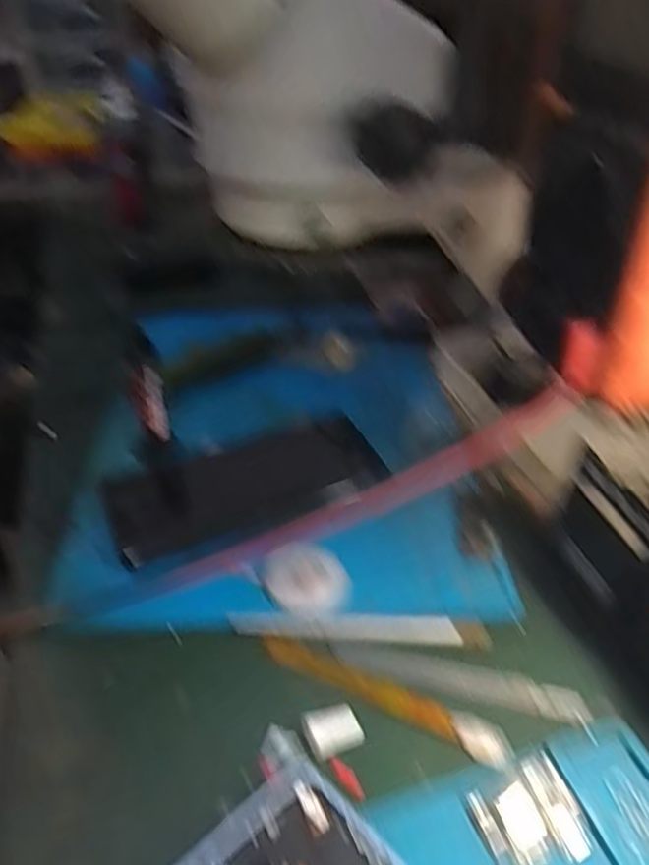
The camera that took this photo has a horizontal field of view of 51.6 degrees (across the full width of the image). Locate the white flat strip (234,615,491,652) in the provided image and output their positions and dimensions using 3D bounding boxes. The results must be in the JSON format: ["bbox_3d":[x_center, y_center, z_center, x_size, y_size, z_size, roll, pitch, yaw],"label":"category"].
[{"bbox_3d":[0.018,0.101,0.341,0.129,0.007,0.015,1,51,1],"label":"white flat strip"}]

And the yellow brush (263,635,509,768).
[{"bbox_3d":[0.026,0.121,0.315,0.120,0.004,0.018,17,40,22],"label":"yellow brush"}]

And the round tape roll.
[{"bbox_3d":[-0.010,0.078,0.360,0.043,0.010,0.043,0,37,0],"label":"round tape roll"}]

